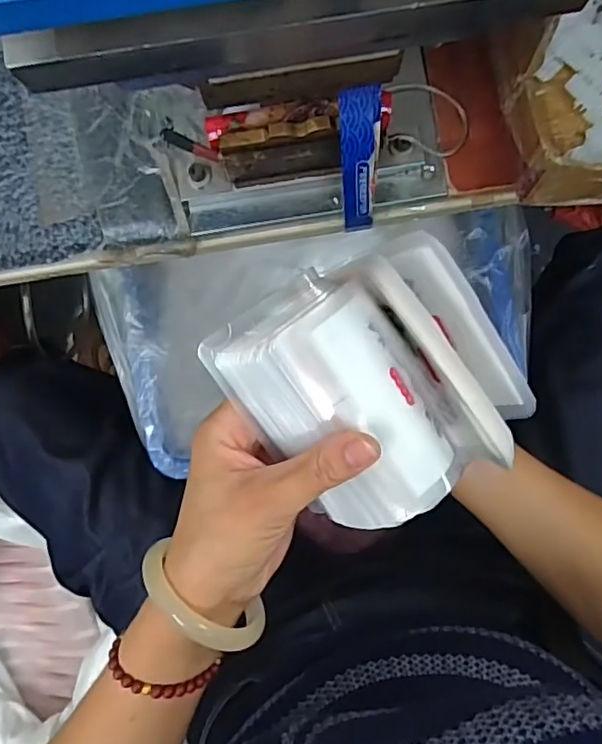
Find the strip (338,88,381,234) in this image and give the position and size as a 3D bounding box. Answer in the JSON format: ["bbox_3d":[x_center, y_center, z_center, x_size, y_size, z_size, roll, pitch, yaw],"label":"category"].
[{"bbox_3d":[0.038,-0.133,0.391,0.024,0.115,0.015,-8,60,-1],"label":"strip"}]

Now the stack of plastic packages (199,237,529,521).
[{"bbox_3d":[0.038,0.004,0.286,0.119,0.047,0.123,-40,86,-3],"label":"stack of plastic packages"}]

